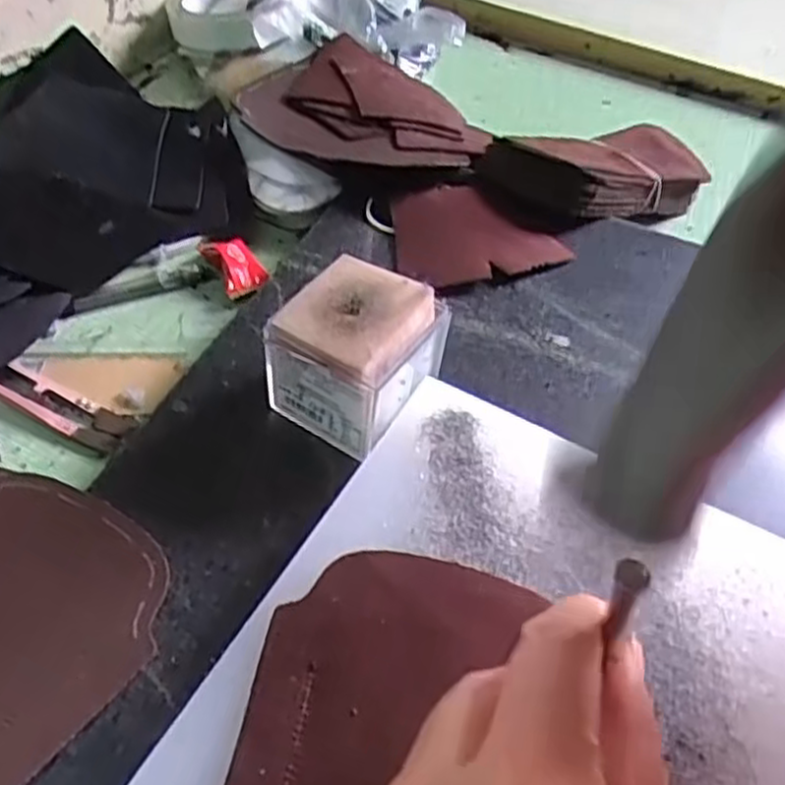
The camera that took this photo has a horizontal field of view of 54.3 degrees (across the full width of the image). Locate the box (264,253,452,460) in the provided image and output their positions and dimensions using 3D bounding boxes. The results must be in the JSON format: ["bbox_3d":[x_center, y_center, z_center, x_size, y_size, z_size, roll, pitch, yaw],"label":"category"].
[{"bbox_3d":[-0.014,-0.013,0.323,0.057,0.060,0.056,33,54,21],"label":"box"}]

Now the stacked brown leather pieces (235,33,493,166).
[{"bbox_3d":[-0.014,-0.174,0.489,0.146,0.026,0.122,25,52,15],"label":"stacked brown leather pieces"}]

